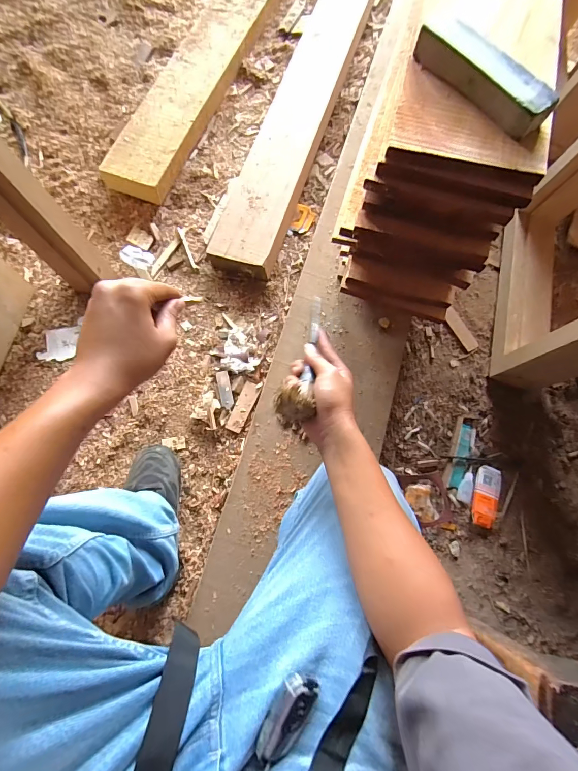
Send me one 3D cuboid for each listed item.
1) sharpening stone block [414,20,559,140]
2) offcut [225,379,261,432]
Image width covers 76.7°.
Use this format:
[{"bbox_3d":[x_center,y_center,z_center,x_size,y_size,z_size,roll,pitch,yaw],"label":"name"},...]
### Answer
[{"bbox_3d":[0.250,-0.399,0.469,0.050,0.036,0.194,-40,79,-13],"label":"sharpening stone block"},{"bbox_3d":[-0.097,0.046,0.785,0.035,0.006,0.112,23,73,5],"label":"offcut"}]

